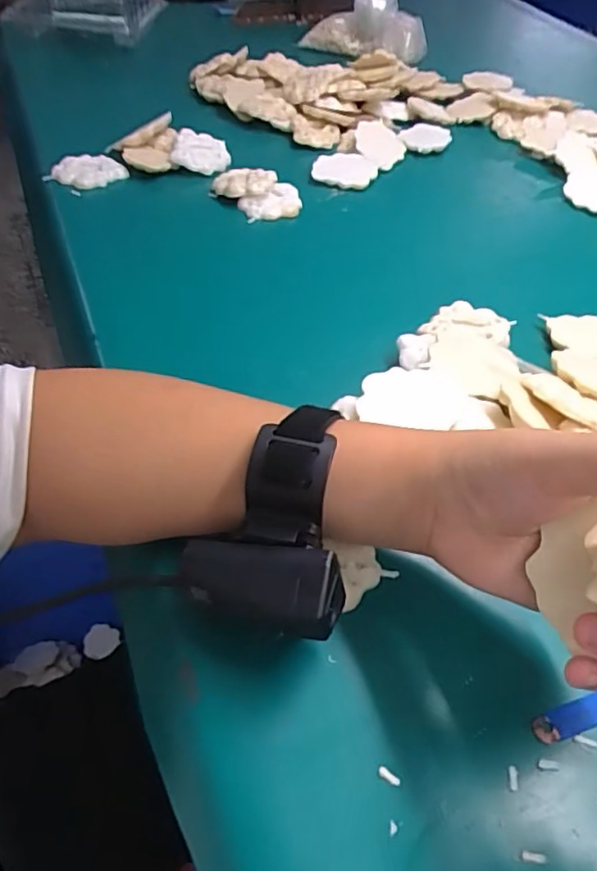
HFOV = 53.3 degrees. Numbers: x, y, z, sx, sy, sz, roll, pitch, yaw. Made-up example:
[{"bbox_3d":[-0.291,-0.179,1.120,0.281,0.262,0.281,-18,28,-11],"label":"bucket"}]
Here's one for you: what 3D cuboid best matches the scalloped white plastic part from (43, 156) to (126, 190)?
[{"bbox_3d":[-0.205,-0.254,0.574,0.072,0.015,0.039,-23,53,-21],"label":"scalloped white plastic part"}]

